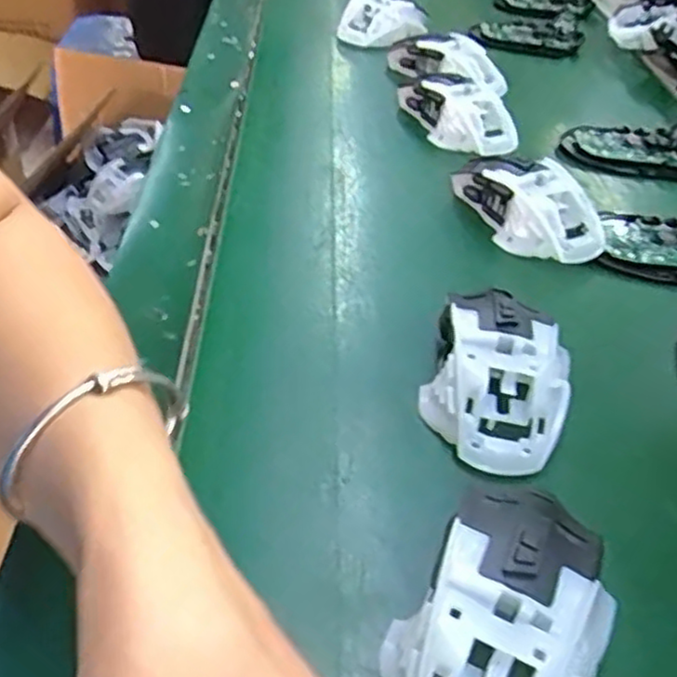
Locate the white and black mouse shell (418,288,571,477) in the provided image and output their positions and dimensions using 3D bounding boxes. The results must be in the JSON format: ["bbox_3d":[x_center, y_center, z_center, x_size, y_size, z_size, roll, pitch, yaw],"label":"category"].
[{"bbox_3d":[0.075,0.018,0.340,0.064,0.038,0.089,16,44,8],"label":"white and black mouse shell"}]

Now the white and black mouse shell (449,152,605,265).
[{"bbox_3d":[0.121,-0.091,0.468,0.112,0.038,0.062,33,48,24],"label":"white and black mouse shell"}]

